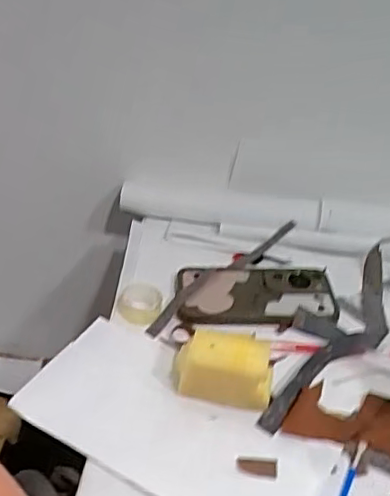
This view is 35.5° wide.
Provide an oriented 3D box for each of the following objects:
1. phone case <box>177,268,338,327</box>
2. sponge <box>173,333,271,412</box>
[{"bbox_3d":[0.061,0.044,0.629,0.155,0.014,0.087,1,37,-9],"label":"phone case"},{"bbox_3d":[0.024,0.102,0.519,0.086,0.053,0.045,13,37,7],"label":"sponge"}]

